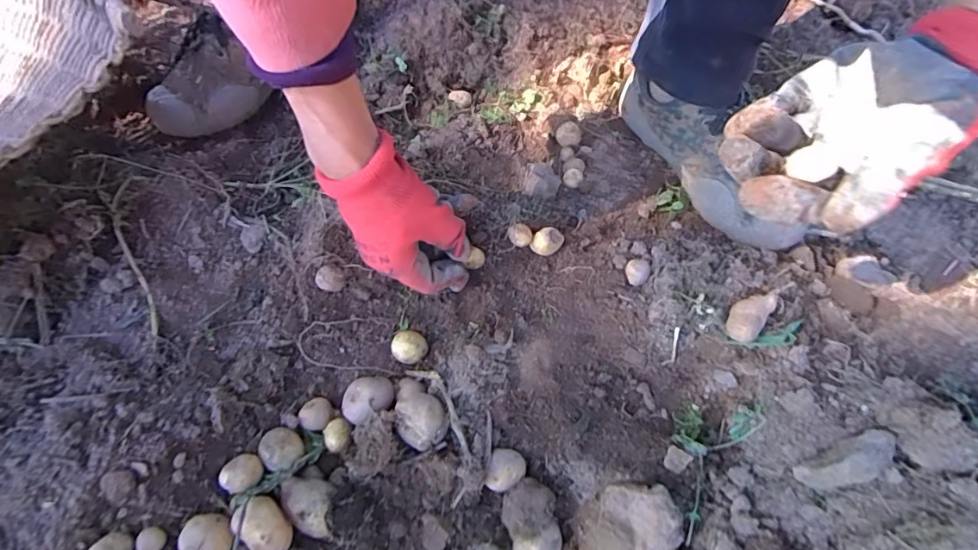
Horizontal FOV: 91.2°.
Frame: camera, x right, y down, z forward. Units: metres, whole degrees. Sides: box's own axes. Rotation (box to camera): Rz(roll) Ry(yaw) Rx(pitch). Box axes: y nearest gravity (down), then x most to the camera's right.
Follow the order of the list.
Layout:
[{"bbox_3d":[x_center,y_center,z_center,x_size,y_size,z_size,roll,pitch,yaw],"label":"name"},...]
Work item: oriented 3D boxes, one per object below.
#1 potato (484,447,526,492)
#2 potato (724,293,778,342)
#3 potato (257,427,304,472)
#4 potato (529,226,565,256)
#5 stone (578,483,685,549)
[{"bbox_3d":[0.013,0.141,0.347,0.026,0.019,0.029,13,70,7],"label":"potato"},{"bbox_3d":[0.192,0.030,0.354,0.024,0.015,0.041,31,68,9],"label":"potato"},{"bbox_3d":[-0.150,0.126,0.348,0.029,0.022,0.029,2,69,3],"label":"potato"},{"bbox_3d":[0.048,-0.026,0.401,0.025,0.021,0.020,-43,73,-13],"label":"potato"},{"bbox_3d":[0.091,0.166,0.319,0.065,0.038,0.046,-19,69,-9],"label":"stone"}]

